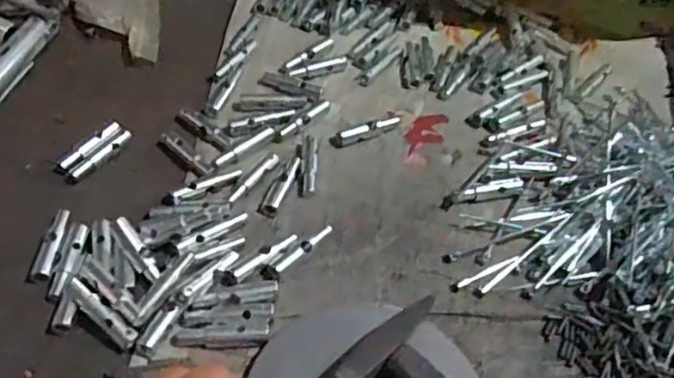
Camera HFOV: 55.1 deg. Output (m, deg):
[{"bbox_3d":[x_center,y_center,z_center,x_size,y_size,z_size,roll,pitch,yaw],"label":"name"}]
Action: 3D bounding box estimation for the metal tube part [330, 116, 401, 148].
[{"bbox_3d":[0.022,-0.044,0.484,0.056,0.010,0.011,-22,55,-21],"label":"metal tube part"}]

